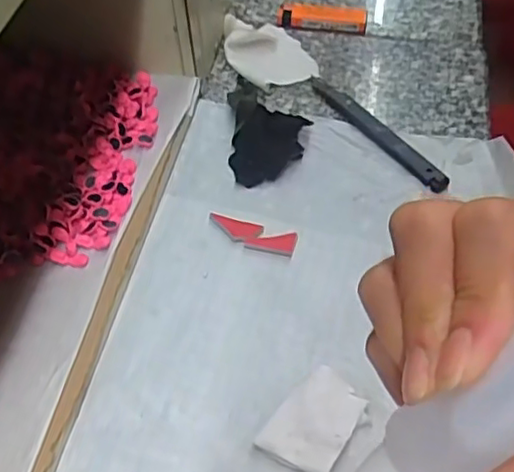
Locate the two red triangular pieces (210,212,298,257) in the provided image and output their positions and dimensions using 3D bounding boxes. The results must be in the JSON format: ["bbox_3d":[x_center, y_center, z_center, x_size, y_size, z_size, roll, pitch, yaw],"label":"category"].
[{"bbox_3d":[-0.005,-0.001,0.433,0.061,0.008,0.020,17,56,12],"label":"two red triangular pieces"}]

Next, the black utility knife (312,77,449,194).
[{"bbox_3d":[0.086,-0.079,0.486,0.019,0.009,0.141,-30,60,-20],"label":"black utility knife"}]

